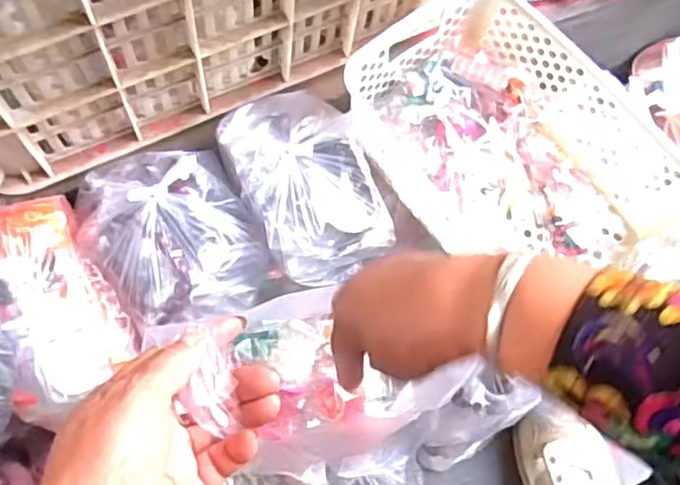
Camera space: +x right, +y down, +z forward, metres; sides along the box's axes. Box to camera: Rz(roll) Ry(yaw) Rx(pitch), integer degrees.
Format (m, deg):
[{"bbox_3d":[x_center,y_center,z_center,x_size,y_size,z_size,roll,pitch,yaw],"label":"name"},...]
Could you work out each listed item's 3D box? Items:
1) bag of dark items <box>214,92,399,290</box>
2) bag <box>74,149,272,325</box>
[{"bbox_3d":[-0.033,-0.064,0.581,0.111,0.063,0.180,-25,72,-12],"label":"bag of dark items"},{"bbox_3d":[-0.144,-0.008,0.568,0.123,0.070,0.159,-29,73,-13],"label":"bag"}]

